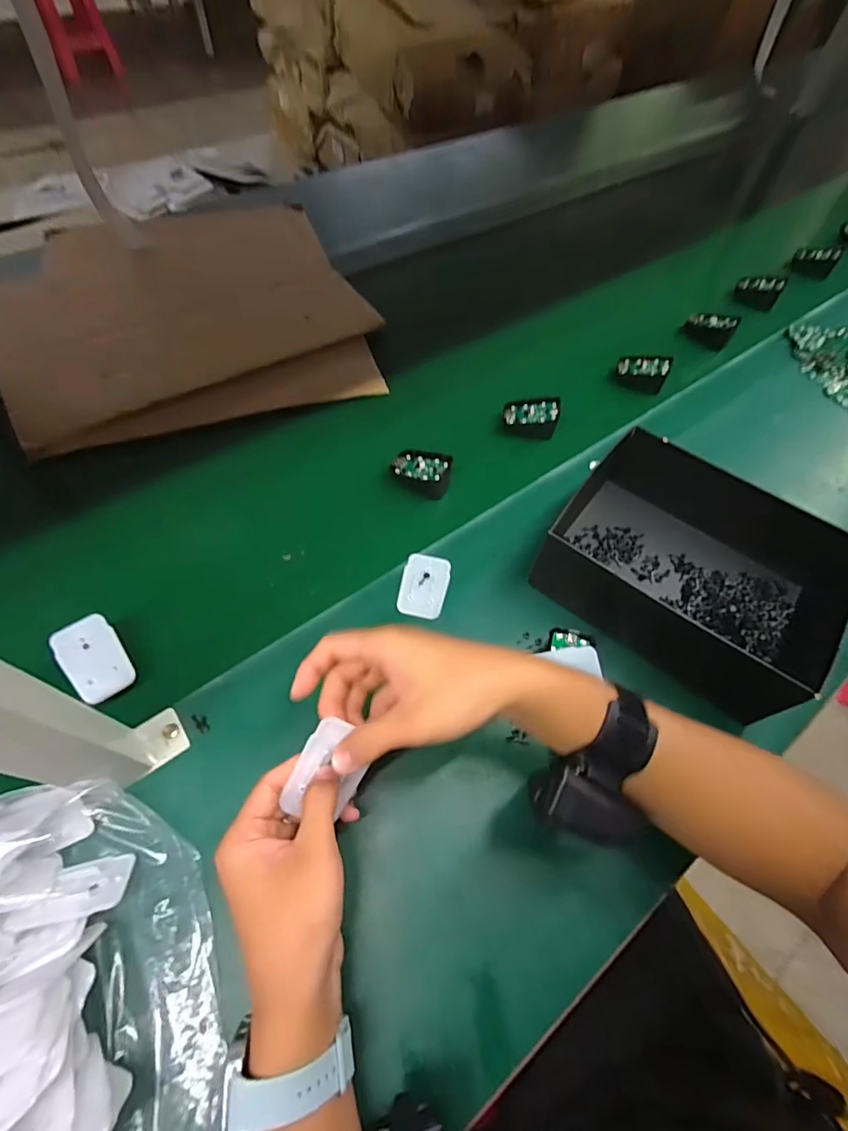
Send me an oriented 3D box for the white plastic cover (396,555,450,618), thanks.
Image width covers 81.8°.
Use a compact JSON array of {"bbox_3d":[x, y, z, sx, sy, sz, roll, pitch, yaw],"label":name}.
[{"bbox_3d":[0.001,0.019,0.483,0.045,0.004,0.069,10,59,2],"label":"white plastic cover"}]

